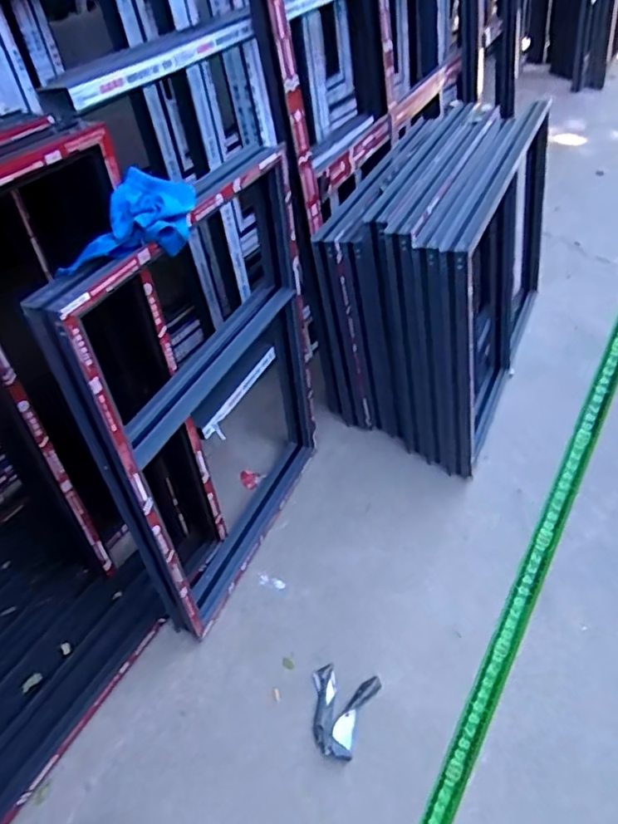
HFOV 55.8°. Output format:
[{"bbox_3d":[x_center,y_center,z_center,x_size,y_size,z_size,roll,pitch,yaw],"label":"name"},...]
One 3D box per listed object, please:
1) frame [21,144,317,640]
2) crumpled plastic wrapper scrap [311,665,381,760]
[{"bbox_3d":[-0.185,-0.020,1.333,0.085,0.936,0.708,16,49,24],"label":"frame"},{"bbox_3d":[0.073,0.699,1.369,0.152,0.017,0.193,17,50,6],"label":"crumpled plastic wrapper scrap"}]

